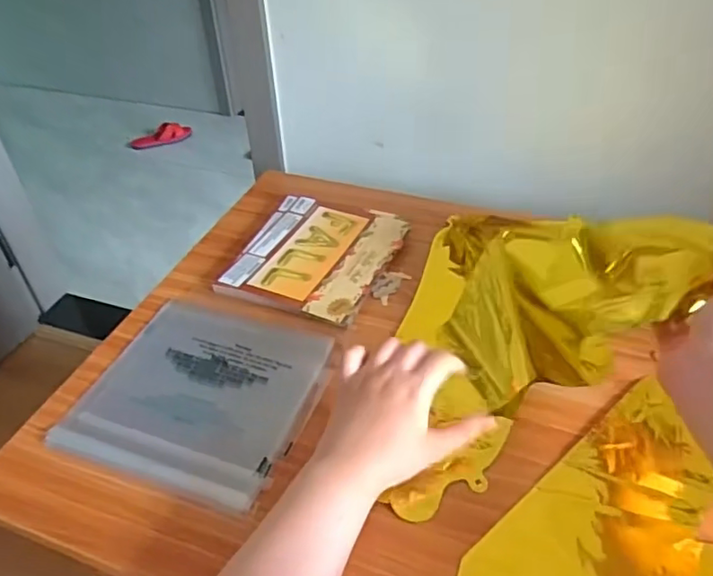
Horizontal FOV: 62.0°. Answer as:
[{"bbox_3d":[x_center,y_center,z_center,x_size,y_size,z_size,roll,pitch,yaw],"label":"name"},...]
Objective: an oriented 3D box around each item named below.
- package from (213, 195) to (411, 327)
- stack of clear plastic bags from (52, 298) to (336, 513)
[{"bbox_3d":[-0.049,-0.039,0.700,0.170,0.015,0.188,15,45,18],"label":"package"},{"bbox_3d":[-0.144,0.096,0.561,0.207,0.006,0.194,13,45,16],"label":"stack of clear plastic bags"}]

